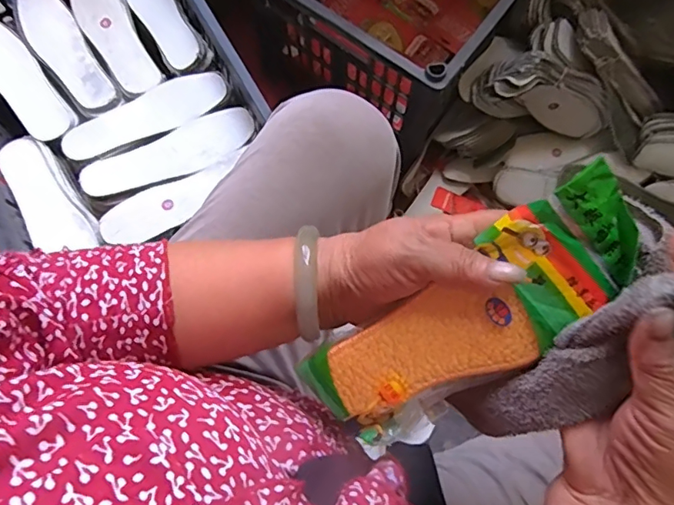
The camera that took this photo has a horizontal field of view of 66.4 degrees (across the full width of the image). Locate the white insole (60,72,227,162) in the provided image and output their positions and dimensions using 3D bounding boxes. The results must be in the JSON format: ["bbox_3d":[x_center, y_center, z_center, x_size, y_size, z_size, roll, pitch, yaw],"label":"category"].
[{"bbox_3d":[-0.256,-0.184,0.689,0.220,0.011,0.073,-24,75,-6],"label":"white insole"}]

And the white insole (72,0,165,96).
[{"bbox_3d":[-0.320,-0.318,0.726,0.065,0.017,0.226,-29,75,-7],"label":"white insole"}]

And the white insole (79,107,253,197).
[{"bbox_3d":[-0.216,-0.126,0.667,0.222,0.005,0.064,-27,75,-7],"label":"white insole"}]

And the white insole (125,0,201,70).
[{"bbox_3d":[-0.257,-0.349,0.726,0.062,0.010,0.208,-30,80,4],"label":"white insole"}]

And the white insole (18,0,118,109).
[{"bbox_3d":[-0.381,-0.283,0.713,0.066,0.029,0.209,-32,76,-8],"label":"white insole"}]

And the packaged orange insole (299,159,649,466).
[{"bbox_3d":[0.078,0.042,0.304,0.206,0.031,0.073,-41,75,19],"label":"packaged orange insole"}]

